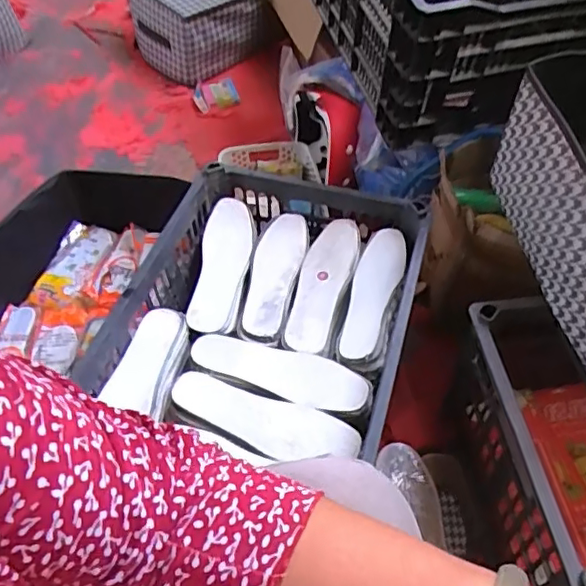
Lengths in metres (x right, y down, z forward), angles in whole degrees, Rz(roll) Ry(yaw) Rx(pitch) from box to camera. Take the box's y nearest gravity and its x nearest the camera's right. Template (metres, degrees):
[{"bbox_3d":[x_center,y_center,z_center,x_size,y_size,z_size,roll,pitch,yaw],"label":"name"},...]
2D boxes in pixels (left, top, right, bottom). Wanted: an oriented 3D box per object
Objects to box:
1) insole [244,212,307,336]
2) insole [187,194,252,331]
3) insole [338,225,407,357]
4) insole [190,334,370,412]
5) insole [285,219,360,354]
[{"bbox_3d":[-0.026,-0.031,0.810,0.067,0.009,0.207,6,54,10],"label":"insole"},{"bbox_3d":[-0.098,-0.045,0.827,0.068,0.020,0.224,0,53,6],"label":"insole"},{"bbox_3d":[0.110,-0.002,0.783,0.063,0.012,0.210,9,54,12],"label":"insole"},{"bbox_3d":[-0.018,0.092,0.713,0.219,0.009,0.069,15,56,16],"label":"insole"},{"bbox_3d":[0.040,-0.015,0.807,0.069,0.014,0.224,13,55,15],"label":"insole"}]

